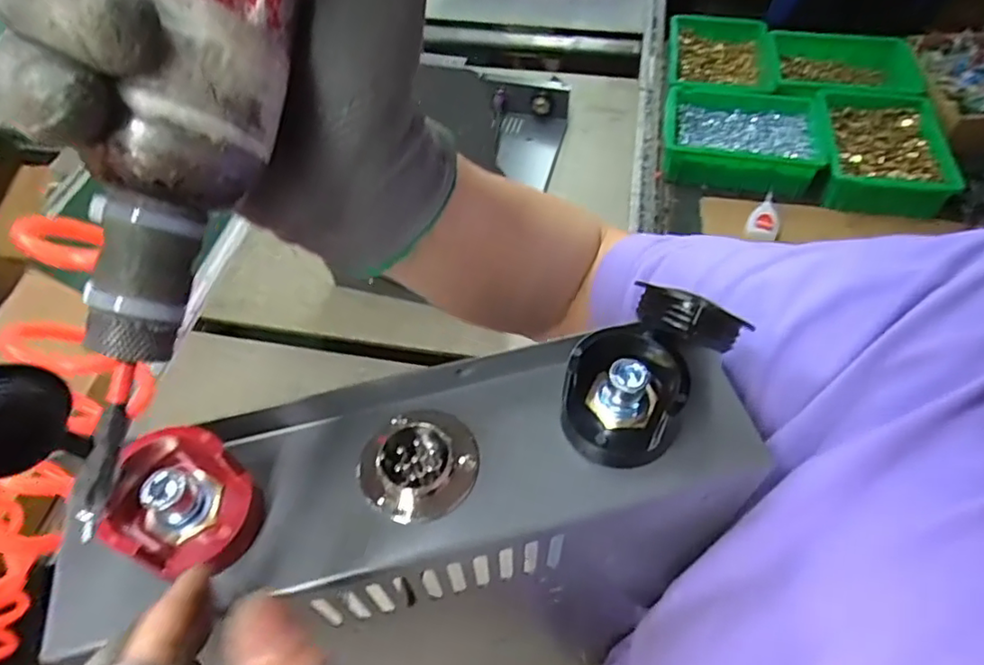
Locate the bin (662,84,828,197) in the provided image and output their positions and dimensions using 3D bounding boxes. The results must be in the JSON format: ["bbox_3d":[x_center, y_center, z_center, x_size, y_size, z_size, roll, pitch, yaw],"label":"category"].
[{"bbox_3d":[0.403,-0.307,0.994,0.241,0.074,0.168,10,55,9],"label":"bin"}]

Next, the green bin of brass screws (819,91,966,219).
[{"bbox_3d":[0.604,-0.286,0.952,0.182,0.059,0.235,8,55,8],"label":"green bin of brass screws"}]

